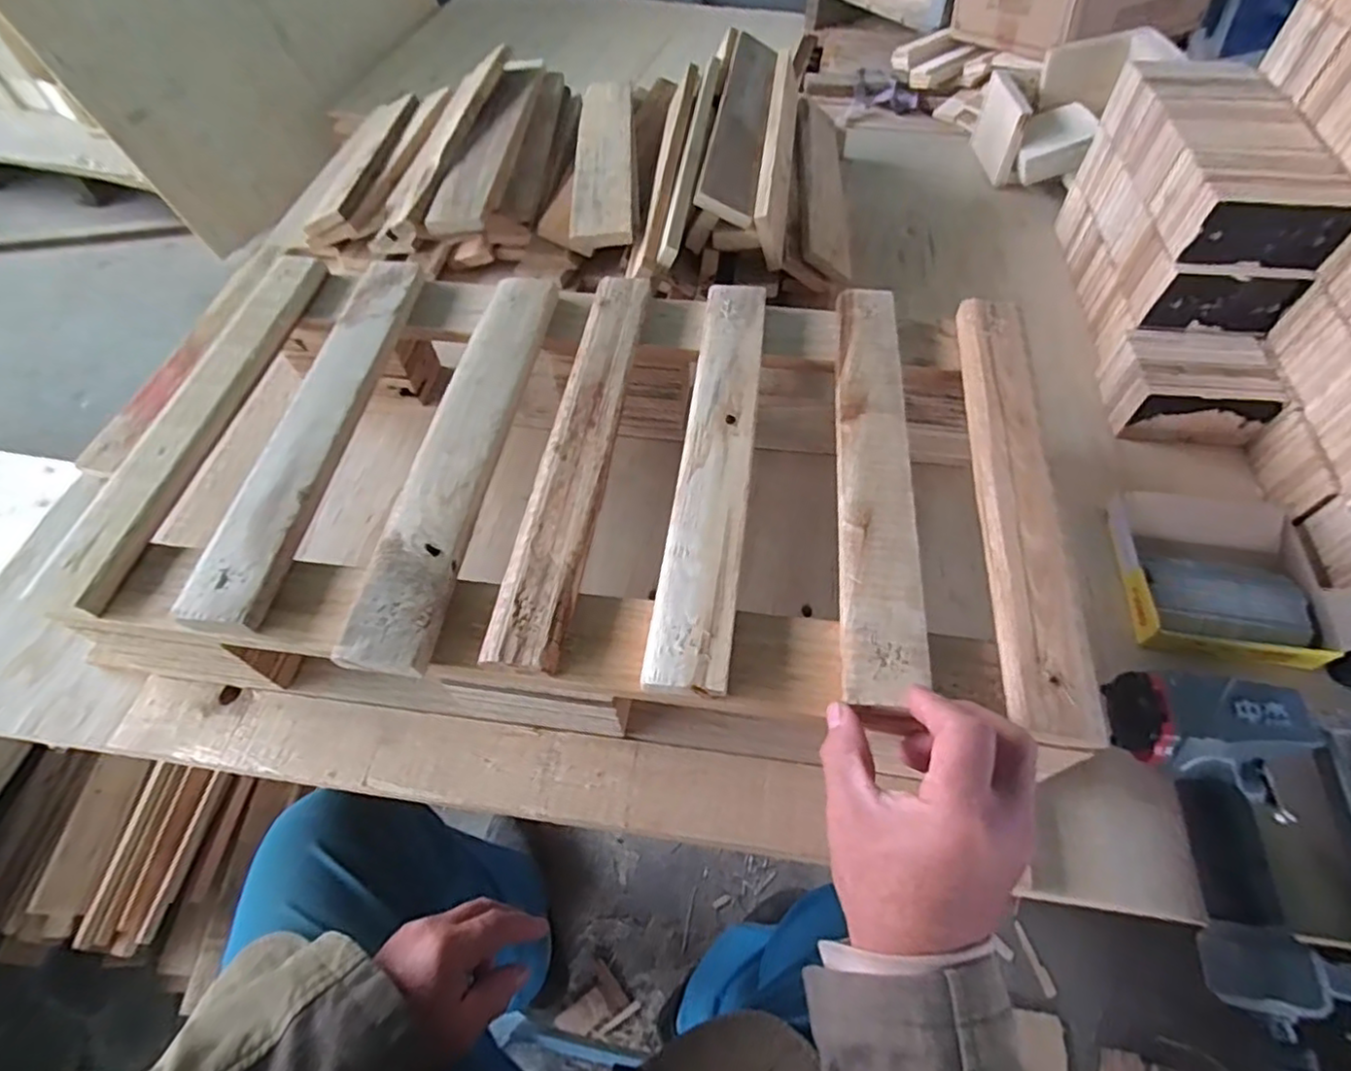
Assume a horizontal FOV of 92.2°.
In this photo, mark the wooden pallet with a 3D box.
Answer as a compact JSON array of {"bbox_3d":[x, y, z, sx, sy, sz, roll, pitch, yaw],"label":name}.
[{"bbox_3d":[-0.069,-0.037,0.521,0.640,0.139,0.366,5,57,4],"label":"wooden pallet"}]

